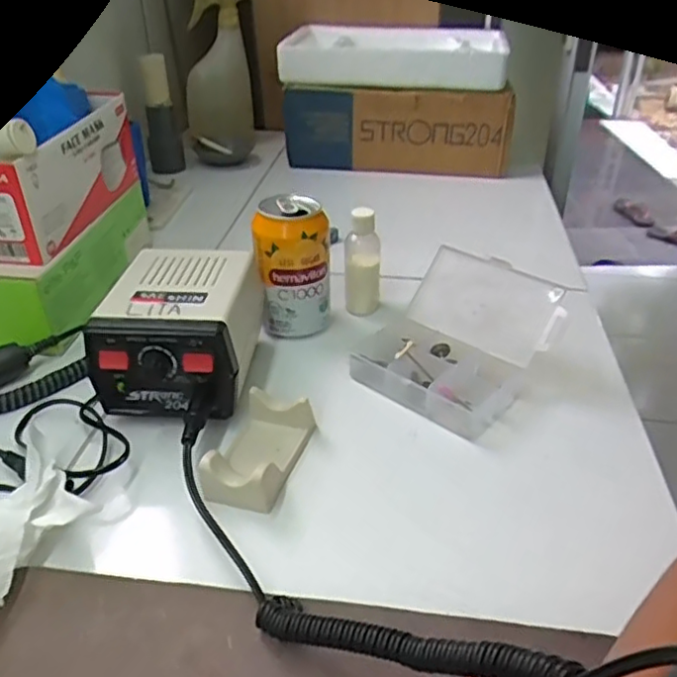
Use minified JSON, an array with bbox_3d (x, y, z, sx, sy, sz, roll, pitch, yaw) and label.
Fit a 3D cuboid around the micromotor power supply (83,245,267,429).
[{"bbox_3d":[-0.116,-0.002,0.489,0.103,0.085,0.141,4,34,4],"label":"micromotor power supply"}]

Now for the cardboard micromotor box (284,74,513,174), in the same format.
[{"bbox_3d":[0.085,-0.344,0.930,0.319,0.158,0.228,7,35,8],"label":"cardboard micromotor box"}]

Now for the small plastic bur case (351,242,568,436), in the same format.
[{"bbox_3d":[0.090,-0.005,0.511,0.136,0.073,0.129,28,42,33],"label":"small plastic bur case"}]

